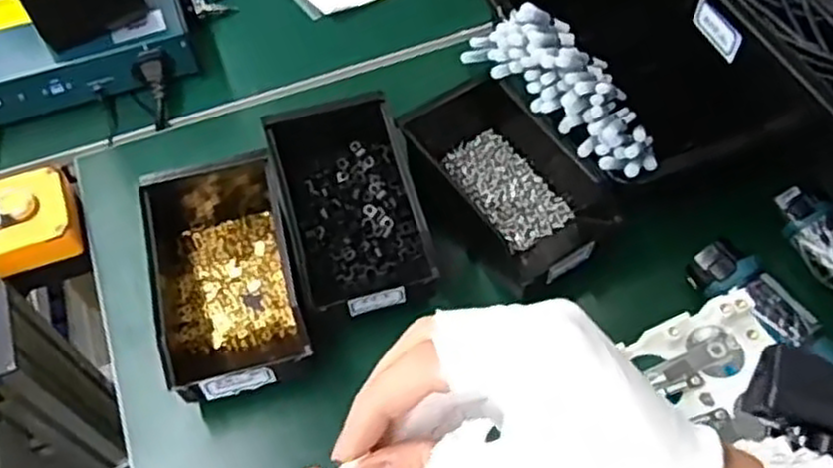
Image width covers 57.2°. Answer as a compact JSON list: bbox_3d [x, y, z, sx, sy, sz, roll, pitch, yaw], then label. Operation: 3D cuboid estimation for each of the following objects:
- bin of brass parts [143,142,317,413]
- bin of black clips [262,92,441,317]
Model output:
[{"bbox_3d":[-0.147,0.029,0.591,0.106,0.077,0.189,-13,57,-6],"label":"bin of brass parts"},{"bbox_3d":[-0.054,-0.025,0.617,0.103,0.068,0.182,-16,57,-8],"label":"bin of black clips"}]

